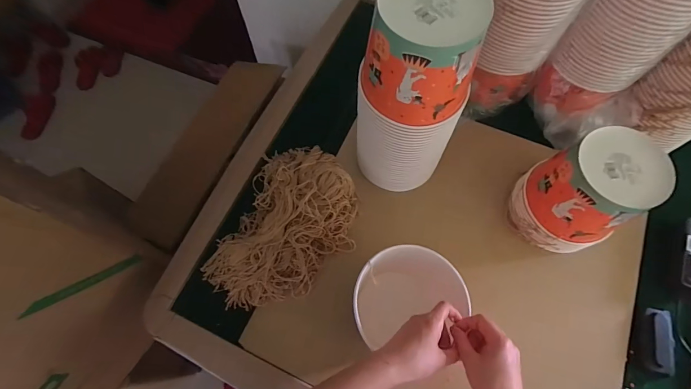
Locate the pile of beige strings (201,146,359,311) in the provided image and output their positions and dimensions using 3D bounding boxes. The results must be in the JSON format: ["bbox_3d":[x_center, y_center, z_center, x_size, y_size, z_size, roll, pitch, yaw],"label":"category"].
[{"bbox_3d":[-0.103,0.054,0.638,0.221,0.074,0.321,20,69,8],"label":"pile of beige strings"}]

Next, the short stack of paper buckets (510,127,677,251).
[{"bbox_3d":[0.382,-0.002,0.575,0.139,0.187,0.146,-33,71,-13],"label":"short stack of paper buckets"}]

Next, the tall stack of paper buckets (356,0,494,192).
[{"bbox_3d":[0.096,-0.143,0.531,0.134,0.316,0.137,-18,69,-7],"label":"tall stack of paper buckets"}]

